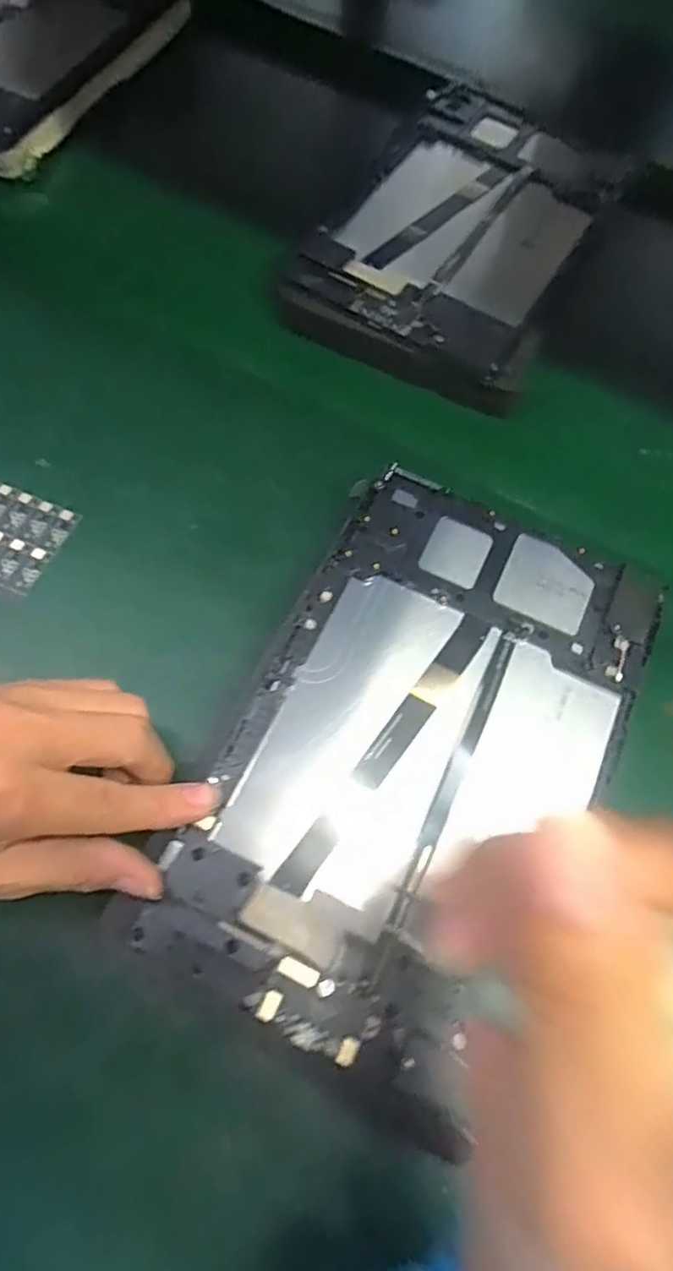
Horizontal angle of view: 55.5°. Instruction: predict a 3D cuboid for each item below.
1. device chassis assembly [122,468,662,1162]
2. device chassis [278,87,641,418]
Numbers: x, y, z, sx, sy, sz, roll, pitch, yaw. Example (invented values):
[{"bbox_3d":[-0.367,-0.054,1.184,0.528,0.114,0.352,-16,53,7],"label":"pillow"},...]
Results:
[{"bbox_3d":[0.035,0.045,0.265,0.144,0.013,0.237,26,69,8],"label":"device chassis assembly"},{"bbox_3d":[0.084,-0.264,0.419,0.154,0.020,0.243,27,68,7],"label":"device chassis"}]

